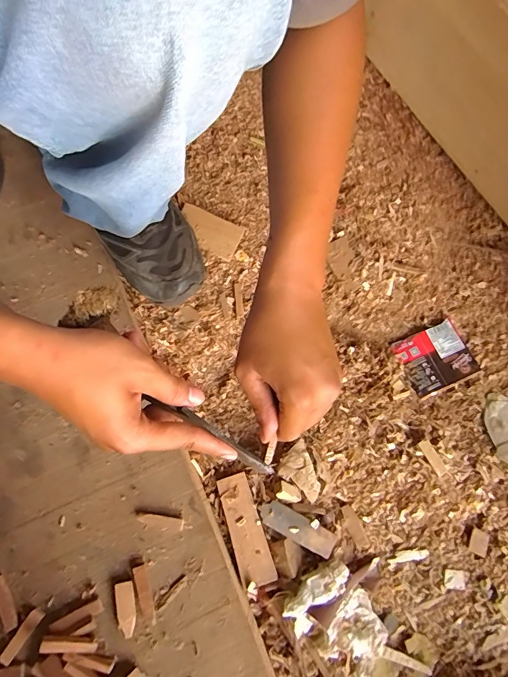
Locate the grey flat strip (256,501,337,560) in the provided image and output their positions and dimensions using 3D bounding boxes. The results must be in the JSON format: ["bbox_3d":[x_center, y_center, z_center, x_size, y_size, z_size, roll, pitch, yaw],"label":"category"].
[{"bbox_3d":[0.047,0.208,0.425,0.089,0.007,0.027,28,71,7],"label":"grey flat strip"}]

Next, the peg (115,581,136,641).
[{"bbox_3d":[-0.123,0.262,0.376,0.017,0.005,0.047,-12,71,-7],"label":"peg"}]

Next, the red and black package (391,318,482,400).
[{"bbox_3d":[0.242,0.026,0.521,0.094,0.008,0.079,-21,72,-10],"label":"red and black package"}]

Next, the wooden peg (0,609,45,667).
[{"bbox_3d":[-0.218,0.280,0.365,0.013,0.004,0.046,37,61,-4],"label":"wooden peg"}]

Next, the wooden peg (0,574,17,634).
[{"bbox_3d":[-0.239,0.254,0.374,0.013,0.007,0.049,-25,73,-11],"label":"wooden peg"}]

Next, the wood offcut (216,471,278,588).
[{"bbox_3d":[-0.010,0.206,0.423,0.034,0.010,0.110,-16,71,-9],"label":"wood offcut"}]

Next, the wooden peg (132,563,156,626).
[{"bbox_3d":[-0.106,0.251,0.381,0.012,0.007,0.053,-19,72,-10],"label":"wooden peg"}]

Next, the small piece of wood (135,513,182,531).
[{"bbox_3d":[-0.098,0.189,0.403,0.049,0.004,0.012,8,70,0],"label":"small piece of wood"}]

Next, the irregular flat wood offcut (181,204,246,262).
[{"bbox_3d":[-0.066,-0.152,0.554,0.095,0.008,0.053,24,70,6],"label":"irregular flat wood offcut"}]

